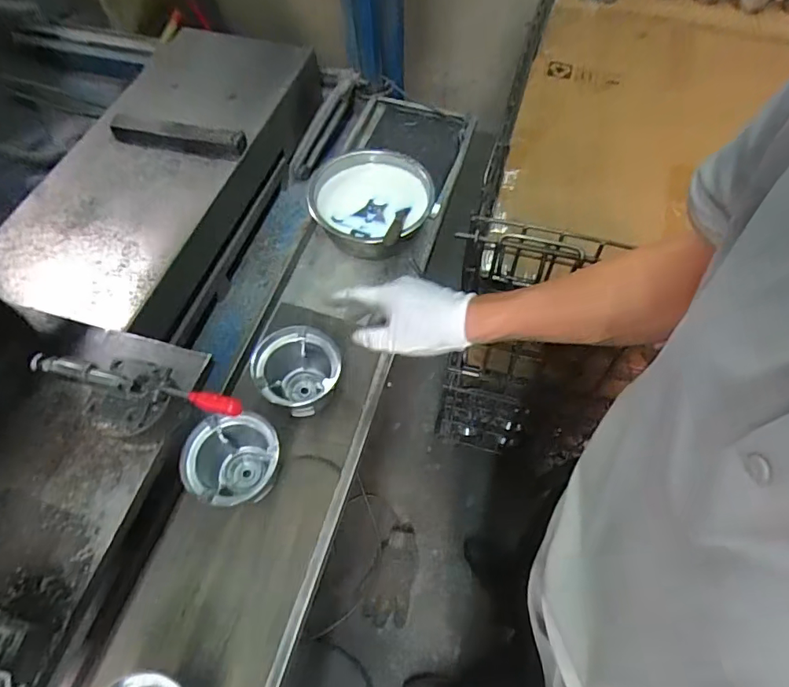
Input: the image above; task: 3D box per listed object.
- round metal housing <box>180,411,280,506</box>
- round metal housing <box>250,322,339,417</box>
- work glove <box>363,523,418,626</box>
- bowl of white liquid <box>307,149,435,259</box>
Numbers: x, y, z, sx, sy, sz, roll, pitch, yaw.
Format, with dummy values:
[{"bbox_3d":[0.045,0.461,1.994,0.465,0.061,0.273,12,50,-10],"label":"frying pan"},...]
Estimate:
[{"bbox_3d":[-0.165,0.128,0.529,0.087,0.080,0.091,-1,59,1],"label":"round metal housing"},{"bbox_3d":[-0.104,0.042,0.573,0.093,0.093,0.088,-1,59,1],"label":"round metal housing"},{"bbox_3d":[-0.005,0.567,1.241,0.113,0.021,0.229,17,66,-7],"label":"work glove"},{"bbox_3d":[-0.032,-0.188,0.713,0.162,0.082,0.151,-1,59,1],"label":"bowl of white liquid"}]

